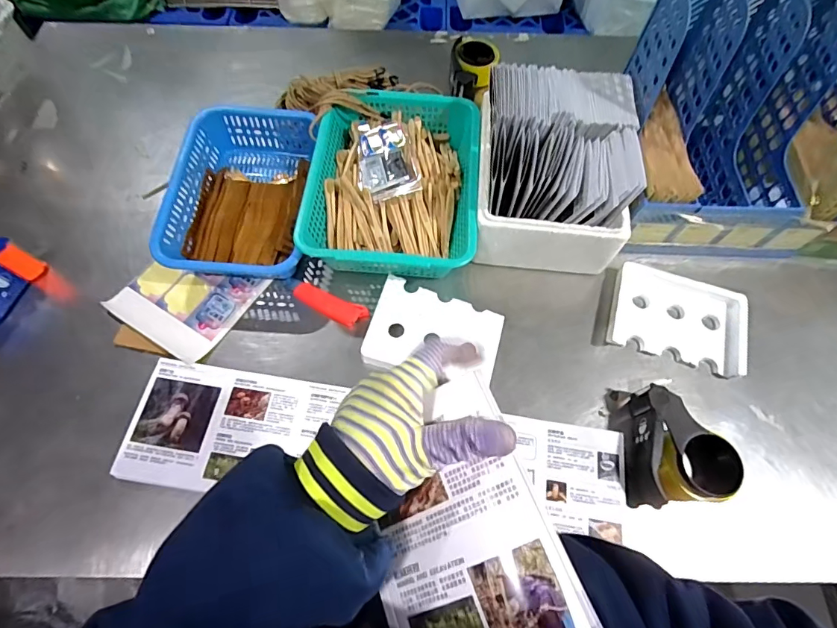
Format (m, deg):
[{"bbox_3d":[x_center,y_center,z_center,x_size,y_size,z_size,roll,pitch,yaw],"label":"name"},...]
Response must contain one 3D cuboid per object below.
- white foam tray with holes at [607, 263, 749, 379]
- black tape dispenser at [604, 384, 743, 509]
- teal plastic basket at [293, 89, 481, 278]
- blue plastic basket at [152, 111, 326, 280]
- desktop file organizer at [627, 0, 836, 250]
[{"bbox_3d":[0.415,0.005,0.698,0.197,0.032,0.145,16,66,5],"label":"white foam tray with holes"},{"bbox_3d":[0.350,0.175,0.599,0.142,0.070,0.159,-2,66,-3],"label":"black tape dispenser"},{"bbox_3d":[-0.039,-0.220,0.734,0.269,0.082,0.340,4,66,0],"label":"teal plastic basket"},{"bbox_3d":[-0.291,-0.204,0.743,0.226,0.098,0.306,-1,66,-2],"label":"blue plastic basket"},{"bbox_3d":[0.496,-0.291,0.675,0.320,0.303,0.276,3,66,-1],"label":"desktop file organizer"}]

